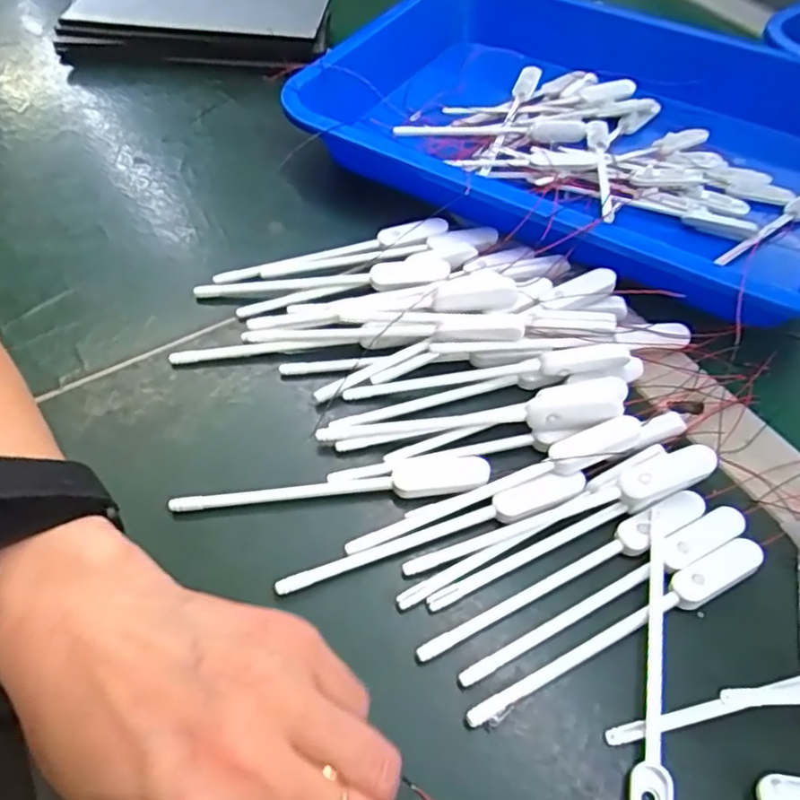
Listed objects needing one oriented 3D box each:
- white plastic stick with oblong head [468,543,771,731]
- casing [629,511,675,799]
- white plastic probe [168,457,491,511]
[{"bbox_3d":[0.091,0.093,0.268,0.144,0.008,0.014,-22,57,-16],"label":"white plastic stick with oblong head"},{"bbox_3d":[0.098,0.111,0.257,0.016,0.005,0.144,10,54,6],"label":"casing"},{"bbox_3d":[-0.031,0.040,0.303,0.143,0.007,0.017,-4,54,-4],"label":"white plastic probe"}]

